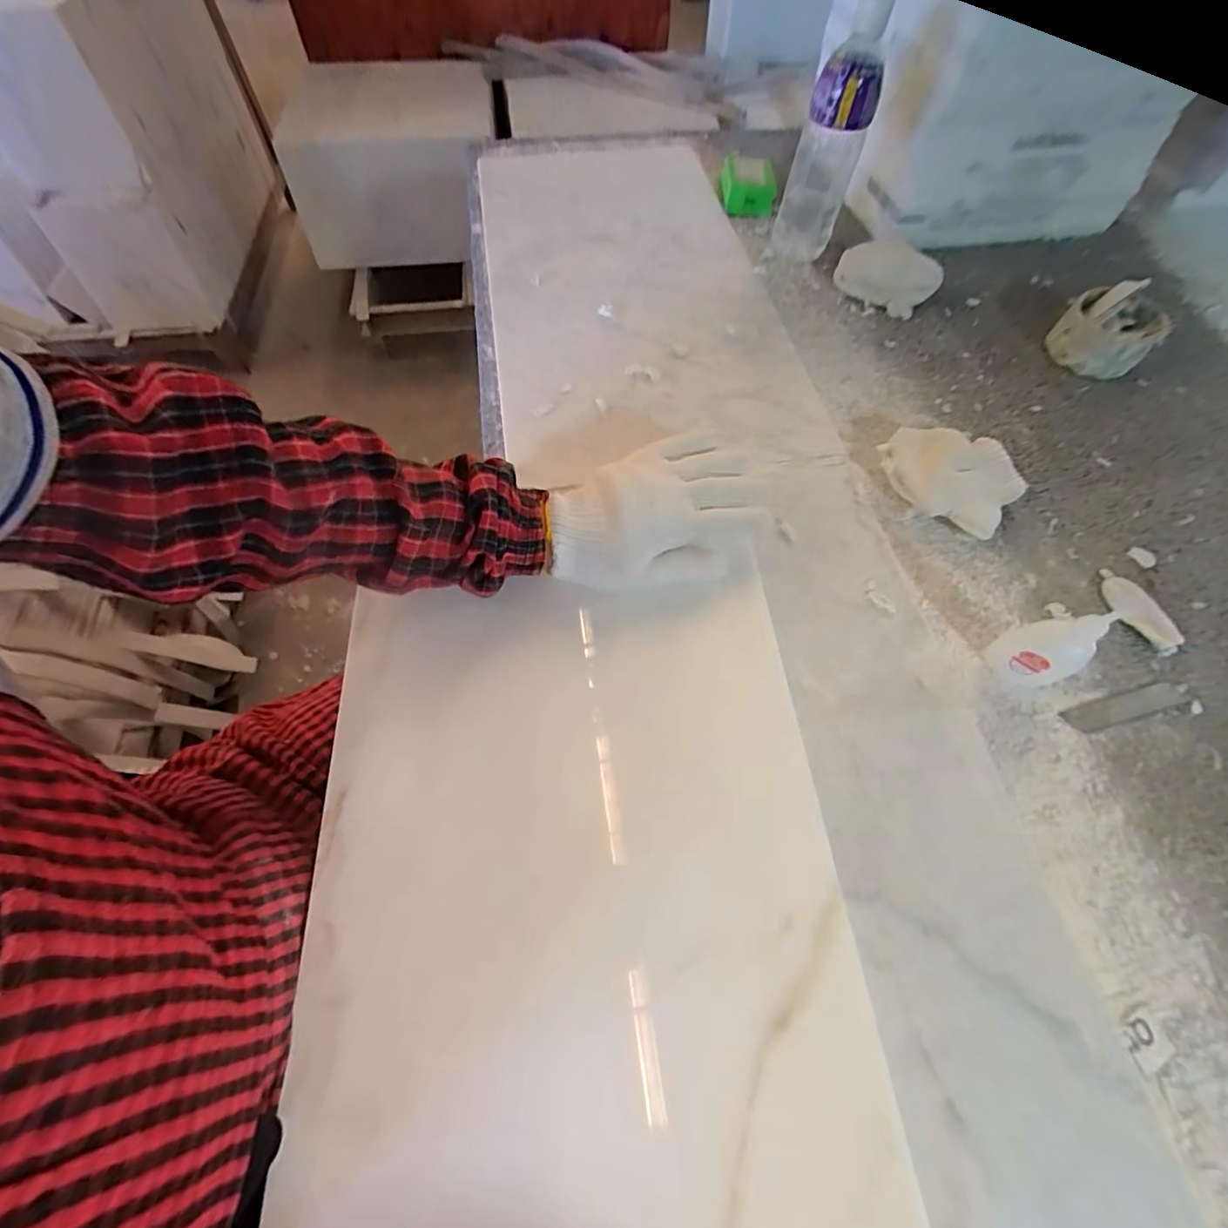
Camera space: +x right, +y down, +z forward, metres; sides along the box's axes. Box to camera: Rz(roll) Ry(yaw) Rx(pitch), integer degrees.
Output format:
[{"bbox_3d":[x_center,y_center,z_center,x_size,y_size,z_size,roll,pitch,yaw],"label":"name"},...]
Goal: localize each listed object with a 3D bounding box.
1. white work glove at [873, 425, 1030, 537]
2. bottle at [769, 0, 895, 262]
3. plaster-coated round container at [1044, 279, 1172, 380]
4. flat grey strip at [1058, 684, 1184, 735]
[{"bbox_3d":[0.281,-0.118,0.441,0.106,0.031,0.082,39,68,16],"label":"white work glove"},{"bbox_3d":[0.209,-0.454,0.514,0.062,0.200,0.062,19,64,7],"label":"bottle"},{"bbox_3d":[0.482,-0.279,0.511,0.085,0.058,0.081,1,63,-2],"label":"plaster-coated round container"},{"bbox_3d":[0.363,0.066,0.372,0.093,0.004,0.019,-13,65,-9],"label":"flat grey strip"}]

